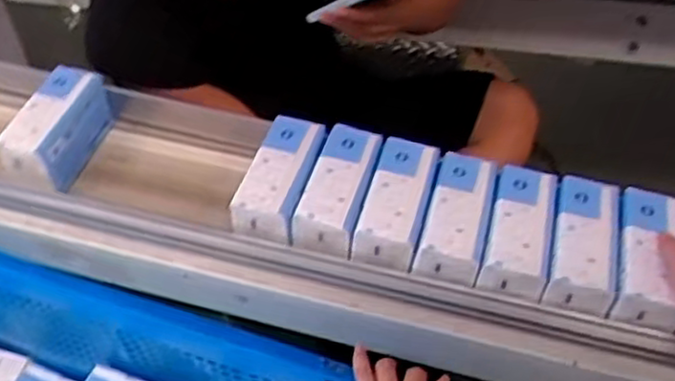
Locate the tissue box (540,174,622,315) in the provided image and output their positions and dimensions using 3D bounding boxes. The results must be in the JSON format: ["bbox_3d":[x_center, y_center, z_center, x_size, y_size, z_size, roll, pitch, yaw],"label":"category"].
[{"bbox_3d":[0.260,0.049,0.754,0.062,0.035,0.154,13,51,13],"label":"tissue box"}]

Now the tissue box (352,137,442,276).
[{"bbox_3d":[0.065,0.012,0.773,0.063,0.045,0.145,12,51,12],"label":"tissue box"}]

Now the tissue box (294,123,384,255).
[{"bbox_3d":[0.001,-0.001,0.796,0.065,0.041,0.150,10,51,11],"label":"tissue box"}]

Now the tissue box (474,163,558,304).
[{"bbox_3d":[0.190,0.038,0.751,0.062,0.038,0.141,11,51,11],"label":"tissue box"}]

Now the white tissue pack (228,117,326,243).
[{"bbox_3d":[-0.065,-0.018,0.792,0.069,0.037,0.146,9,51,10],"label":"white tissue pack"}]

